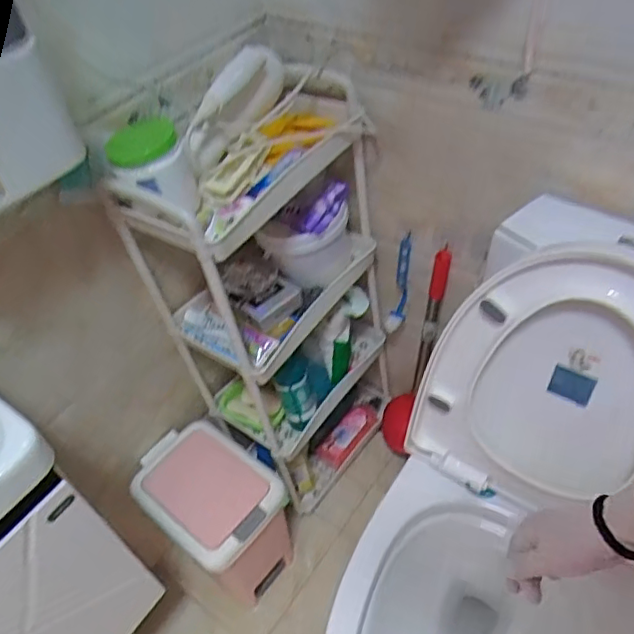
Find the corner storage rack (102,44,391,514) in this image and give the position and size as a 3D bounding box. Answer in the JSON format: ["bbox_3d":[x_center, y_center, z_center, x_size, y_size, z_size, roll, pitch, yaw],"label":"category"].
[{"bbox_3d":[-0.058,0.000,1.072,0.211,0.899,0.379,27,56,28],"label":"corner storage rack"}]

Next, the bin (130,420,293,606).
[{"bbox_3d":[-0.192,0.398,1.144,0.272,0.322,0.192,30,58,29],"label":"bin"}]

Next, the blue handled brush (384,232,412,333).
[{"bbox_3d":[0.154,-0.060,1.103,0.037,0.231,0.037,16,52,20],"label":"blue handled brush"}]

